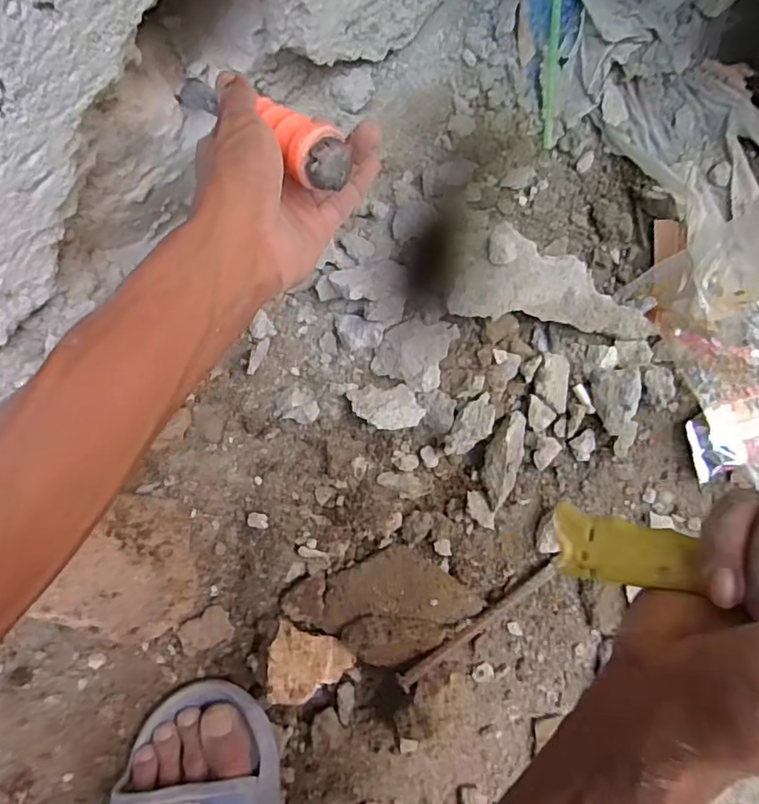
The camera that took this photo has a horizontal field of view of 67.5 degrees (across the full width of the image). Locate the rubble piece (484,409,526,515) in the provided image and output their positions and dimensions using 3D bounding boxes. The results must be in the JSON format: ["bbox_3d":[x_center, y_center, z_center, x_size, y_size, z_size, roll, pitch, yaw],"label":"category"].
[{"bbox_3d":[0.096,0.044,0.436,0.028,0.019,0.073,16,82,0],"label":"rubble piece"}]

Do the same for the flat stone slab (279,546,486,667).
[{"bbox_3d":[0.005,0.154,0.423,0.131,0.022,0.078,-21,83,-5],"label":"flat stone slab"}]

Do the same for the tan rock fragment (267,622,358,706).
[{"bbox_3d":[-0.053,0.195,0.414,0.060,0.024,0.050,26,82,1],"label":"tan rock fragment"}]

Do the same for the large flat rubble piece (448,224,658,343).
[{"bbox_3d":[0.139,-0.092,0.440,0.166,0.019,0.067,6,98,-11],"label":"large flat rubble piece"}]

